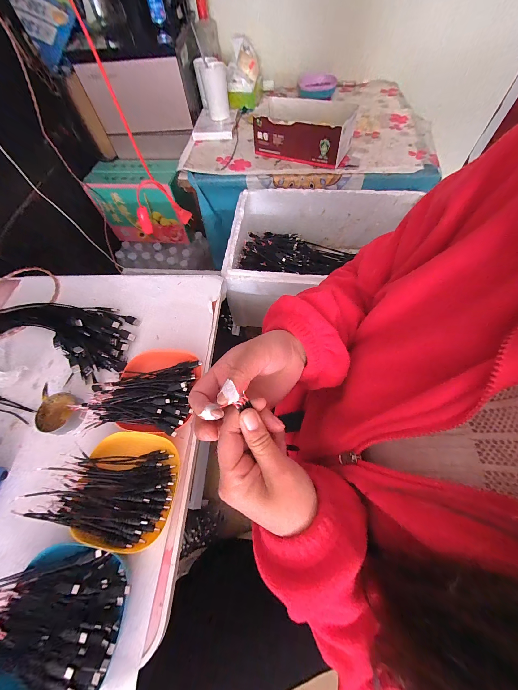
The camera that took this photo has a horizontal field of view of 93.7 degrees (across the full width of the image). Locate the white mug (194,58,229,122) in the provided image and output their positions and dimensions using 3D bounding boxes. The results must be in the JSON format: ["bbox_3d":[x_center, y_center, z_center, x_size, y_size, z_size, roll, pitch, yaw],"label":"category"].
[{"bbox_3d":[-0.146,-0.836,0.800,0.099,0.124,0.117,-11,63,-2],"label":"white mug"}]

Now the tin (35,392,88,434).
[{"bbox_3d":[-0.330,0.115,0.407,0.065,0.025,0.063,-1,63,3],"label":"tin"}]

